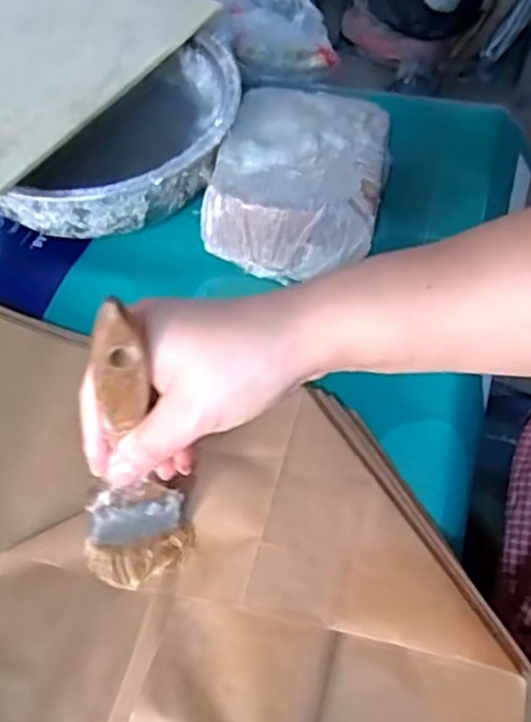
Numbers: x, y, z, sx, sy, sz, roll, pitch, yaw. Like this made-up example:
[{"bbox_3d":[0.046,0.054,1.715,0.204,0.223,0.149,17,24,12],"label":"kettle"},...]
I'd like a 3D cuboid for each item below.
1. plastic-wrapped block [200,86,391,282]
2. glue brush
[{"bbox_3d":[0.029,-0.137,0.513,0.118,0.057,0.152,8,56,12],"label":"plastic-wrapped block"},{"bbox_3d":[-0.057,0.047,0.332,0.052,0.172,0.022,-4,39,-18],"label":"glue brush"}]

